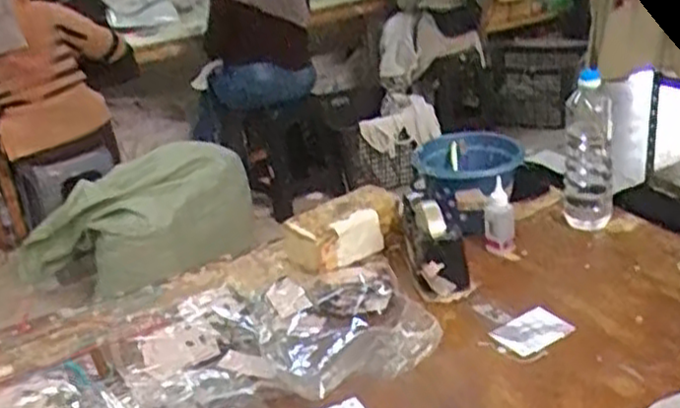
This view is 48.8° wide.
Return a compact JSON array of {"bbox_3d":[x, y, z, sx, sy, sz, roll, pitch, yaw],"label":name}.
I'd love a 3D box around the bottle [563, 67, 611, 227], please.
[{"bbox_3d":[0.403,-0.077,1.217,0.071,0.283,0.077,0,26,17],"label":"bottle"}]

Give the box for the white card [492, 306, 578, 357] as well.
[{"bbox_3d":[0.270,0.178,1.052,0.094,0.009,0.072,-24,36,-21],"label":"white card"}]

